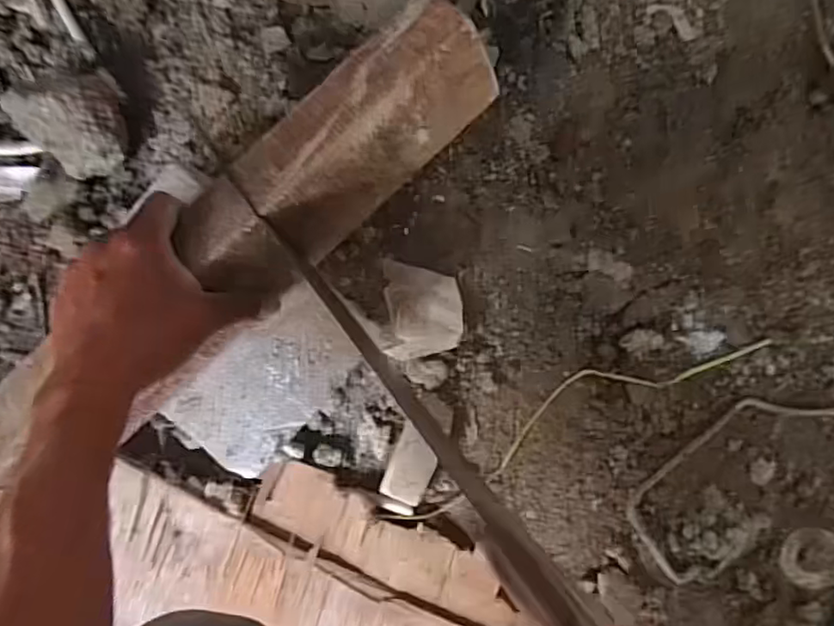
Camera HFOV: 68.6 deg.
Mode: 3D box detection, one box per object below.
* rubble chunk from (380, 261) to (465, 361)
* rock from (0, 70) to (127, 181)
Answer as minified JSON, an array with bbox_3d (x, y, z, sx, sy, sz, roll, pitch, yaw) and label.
[{"bbox_3d":[0.006,-0.001,0.520,0.064,0.023,0.079,1,88,2],"label":"rubble chunk"},{"bbox_3d":[-0.269,-0.150,0.485,0.075,0.061,0.082,-40,88,1],"label":"rock"}]

